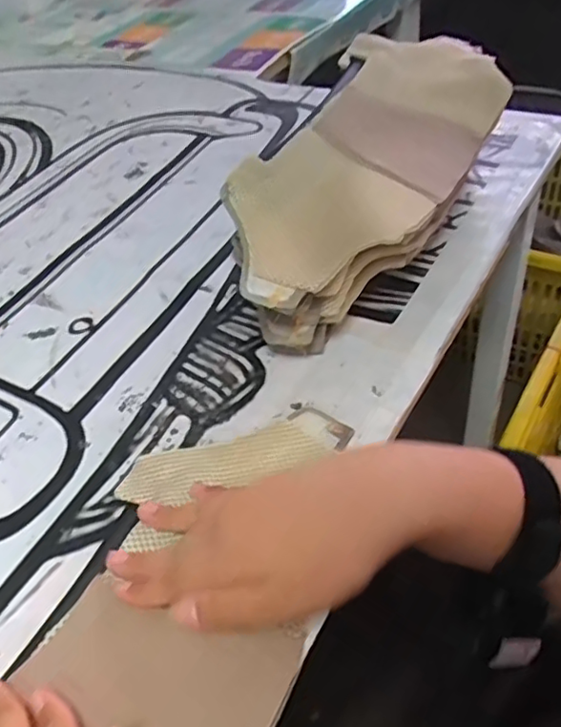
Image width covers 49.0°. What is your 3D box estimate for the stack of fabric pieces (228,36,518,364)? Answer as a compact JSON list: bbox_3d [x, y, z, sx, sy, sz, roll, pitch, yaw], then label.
[{"bbox_3d":[0.068,-0.149,0.478,0.139,0.074,0.312,23,67,26],"label":"stack of fabric pieces"}]

